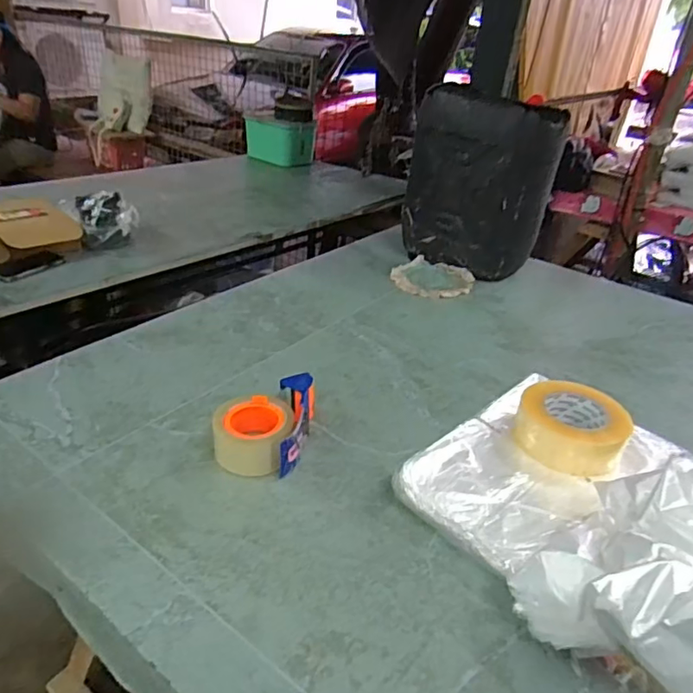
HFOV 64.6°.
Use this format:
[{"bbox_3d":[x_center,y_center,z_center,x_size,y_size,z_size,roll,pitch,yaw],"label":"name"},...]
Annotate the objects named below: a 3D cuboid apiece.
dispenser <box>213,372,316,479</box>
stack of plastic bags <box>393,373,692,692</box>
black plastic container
[{"bbox_3d":[-0.104,0.099,0.696,0.110,0.059,0.145,7,31,5],"label":"dispenser"},{"bbox_3d":[0.297,0.185,0.522,0.285,0.139,0.497,-17,37,-30],"label":"stack of plastic bags"},{"bbox_3d":[0.290,-0.359,1.230,0.183,0.353,0.283,-22,40,-36],"label":"black plastic container"}]

